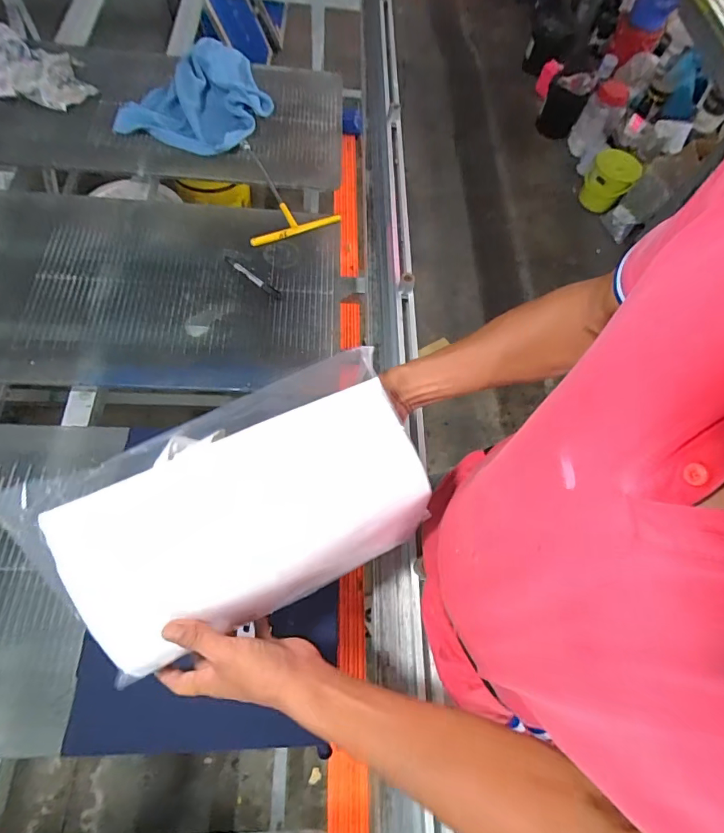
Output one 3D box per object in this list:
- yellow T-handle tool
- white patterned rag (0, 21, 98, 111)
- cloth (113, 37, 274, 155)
[{"bbox_3d":[-0.169,-0.467,0.905,0.179,0.018,0.267,-17,68,-11],"label":"yellow T-handle tool"},{"bbox_3d":[-0.775,-0.772,0.988,0.304,0.058,0.250,16,66,4],"label":"white patterned rag"},{"bbox_3d":[-0.352,-0.744,1.013,0.285,0.054,0.362,22,67,6],"label":"cloth"}]

